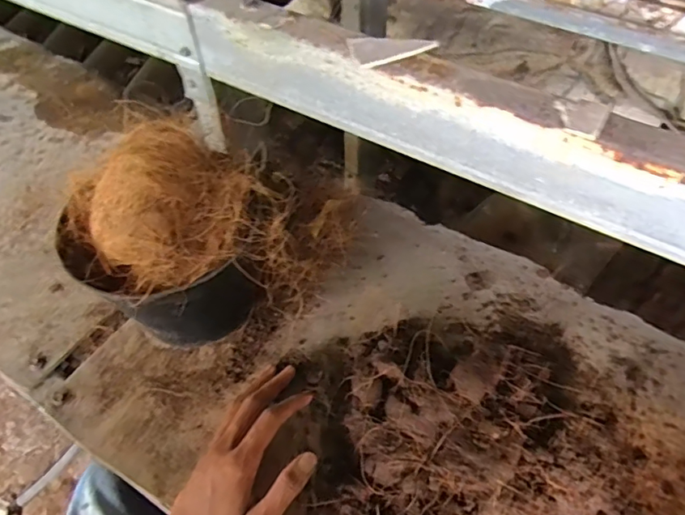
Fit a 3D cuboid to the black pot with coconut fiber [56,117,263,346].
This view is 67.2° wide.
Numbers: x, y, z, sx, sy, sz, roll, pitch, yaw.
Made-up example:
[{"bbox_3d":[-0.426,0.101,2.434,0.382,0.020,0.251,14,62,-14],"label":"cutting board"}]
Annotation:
[{"bbox_3d":[-0.142,-0.004,0.460,0.129,0.198,0.132,-1,53,2],"label":"black pot with coconut fiber"}]

